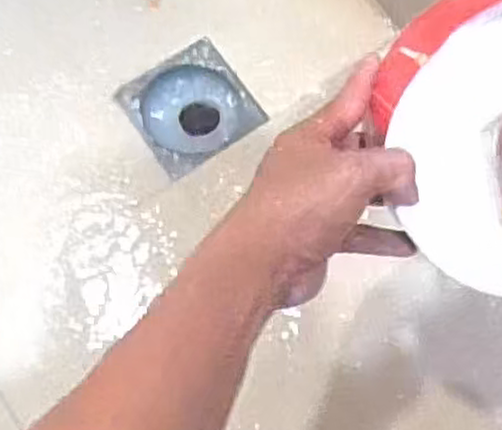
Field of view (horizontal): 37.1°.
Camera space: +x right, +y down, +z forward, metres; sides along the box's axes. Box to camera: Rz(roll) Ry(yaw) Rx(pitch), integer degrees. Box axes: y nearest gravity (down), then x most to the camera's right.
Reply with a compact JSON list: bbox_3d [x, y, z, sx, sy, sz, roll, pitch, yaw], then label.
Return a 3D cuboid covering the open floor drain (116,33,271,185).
[{"bbox_3d":[-0.062,-0.114,0.791,0.117,0.016,0.115,-34,74,-9],"label":"open floor drain"}]

